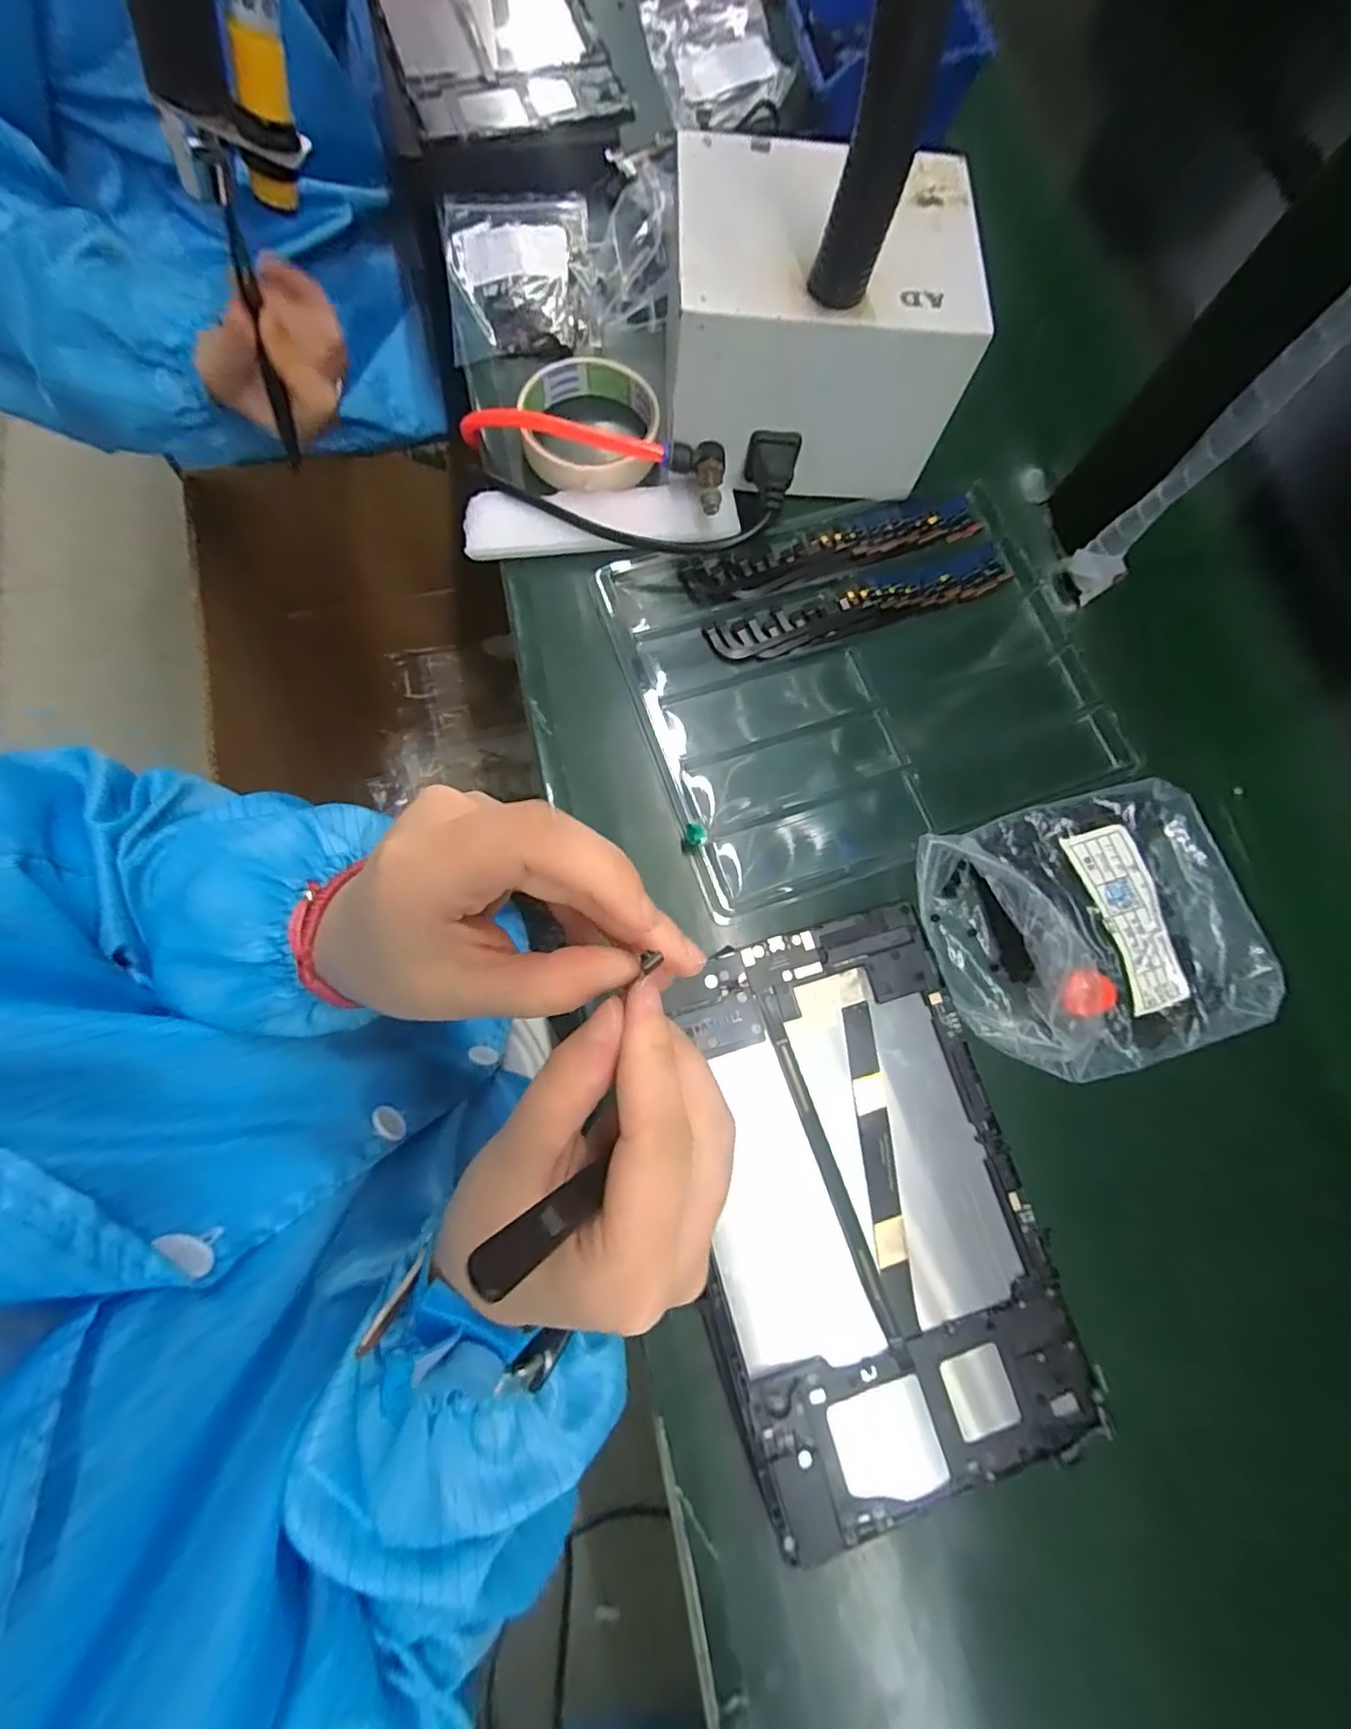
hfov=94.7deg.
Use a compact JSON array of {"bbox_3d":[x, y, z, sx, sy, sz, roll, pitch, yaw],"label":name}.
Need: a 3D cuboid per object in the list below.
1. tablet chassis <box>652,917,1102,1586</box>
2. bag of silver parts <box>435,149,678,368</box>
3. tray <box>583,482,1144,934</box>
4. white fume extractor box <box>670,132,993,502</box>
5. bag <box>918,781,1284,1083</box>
[{"bbox_3d":[0.081,0.149,0.280,0.148,0.011,0.235,-15,79,-8],"label":"tablet chassis"},{"bbox_3d":[-0.077,-0.414,0.416,0.157,0.031,0.152,-7,78,-7],"label":"bag of silver parts"},{"bbox_3d":[0.110,-0.110,0.364,0.261,0.021,0.214,-18,79,-9],"label":"tray"},{"bbox_3d":[0.072,-0.303,0.356,0.160,0.101,0.128,3,77,-4],"label":"white fume extractor box"},{"bbox_3d":[0.225,0.034,0.327,0.167,0.028,0.141,-18,79,-9],"label":"bag"}]

